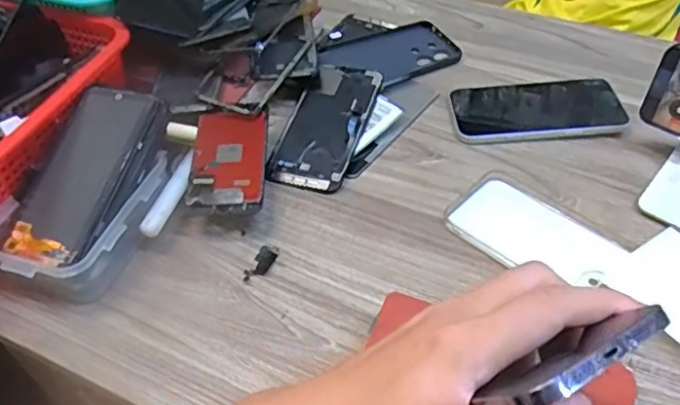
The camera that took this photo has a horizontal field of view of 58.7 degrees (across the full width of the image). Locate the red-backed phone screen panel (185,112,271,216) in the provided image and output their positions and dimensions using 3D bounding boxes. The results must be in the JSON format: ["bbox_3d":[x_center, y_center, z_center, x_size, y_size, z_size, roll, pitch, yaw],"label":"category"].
[{"bbox_3d":[-0.095,-0.038,0.518,0.063,0.010,0.113,-4,49,0],"label":"red-backed phone screen panel"}]

